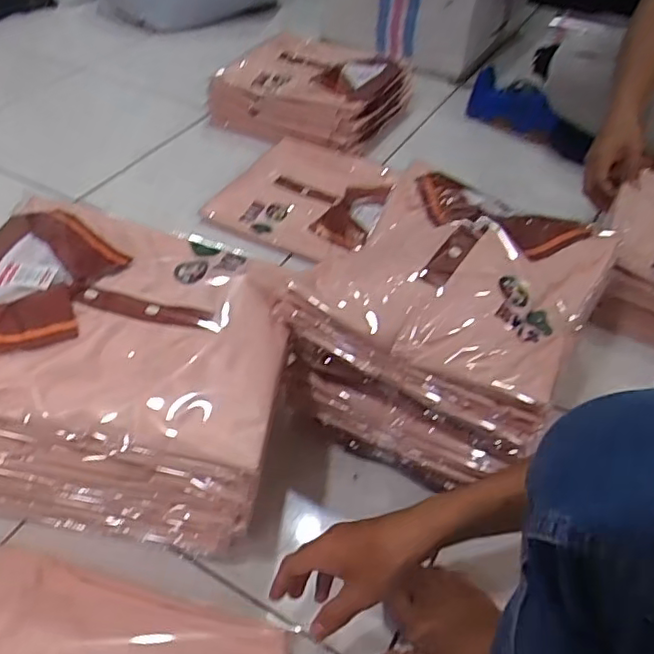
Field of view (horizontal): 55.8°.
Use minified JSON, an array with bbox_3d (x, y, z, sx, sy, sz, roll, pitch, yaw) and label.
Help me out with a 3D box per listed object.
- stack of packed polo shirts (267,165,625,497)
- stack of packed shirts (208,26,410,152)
[{"bbox_3d":[0.144,-0.012,0.736,0.275,0.199,0.318,23,49,20],"label":"stack of packed polo shirts"},{"bbox_3d":[-0.029,-0.491,1.293,0.355,0.119,0.311,14,47,13],"label":"stack of packed shirts"}]

